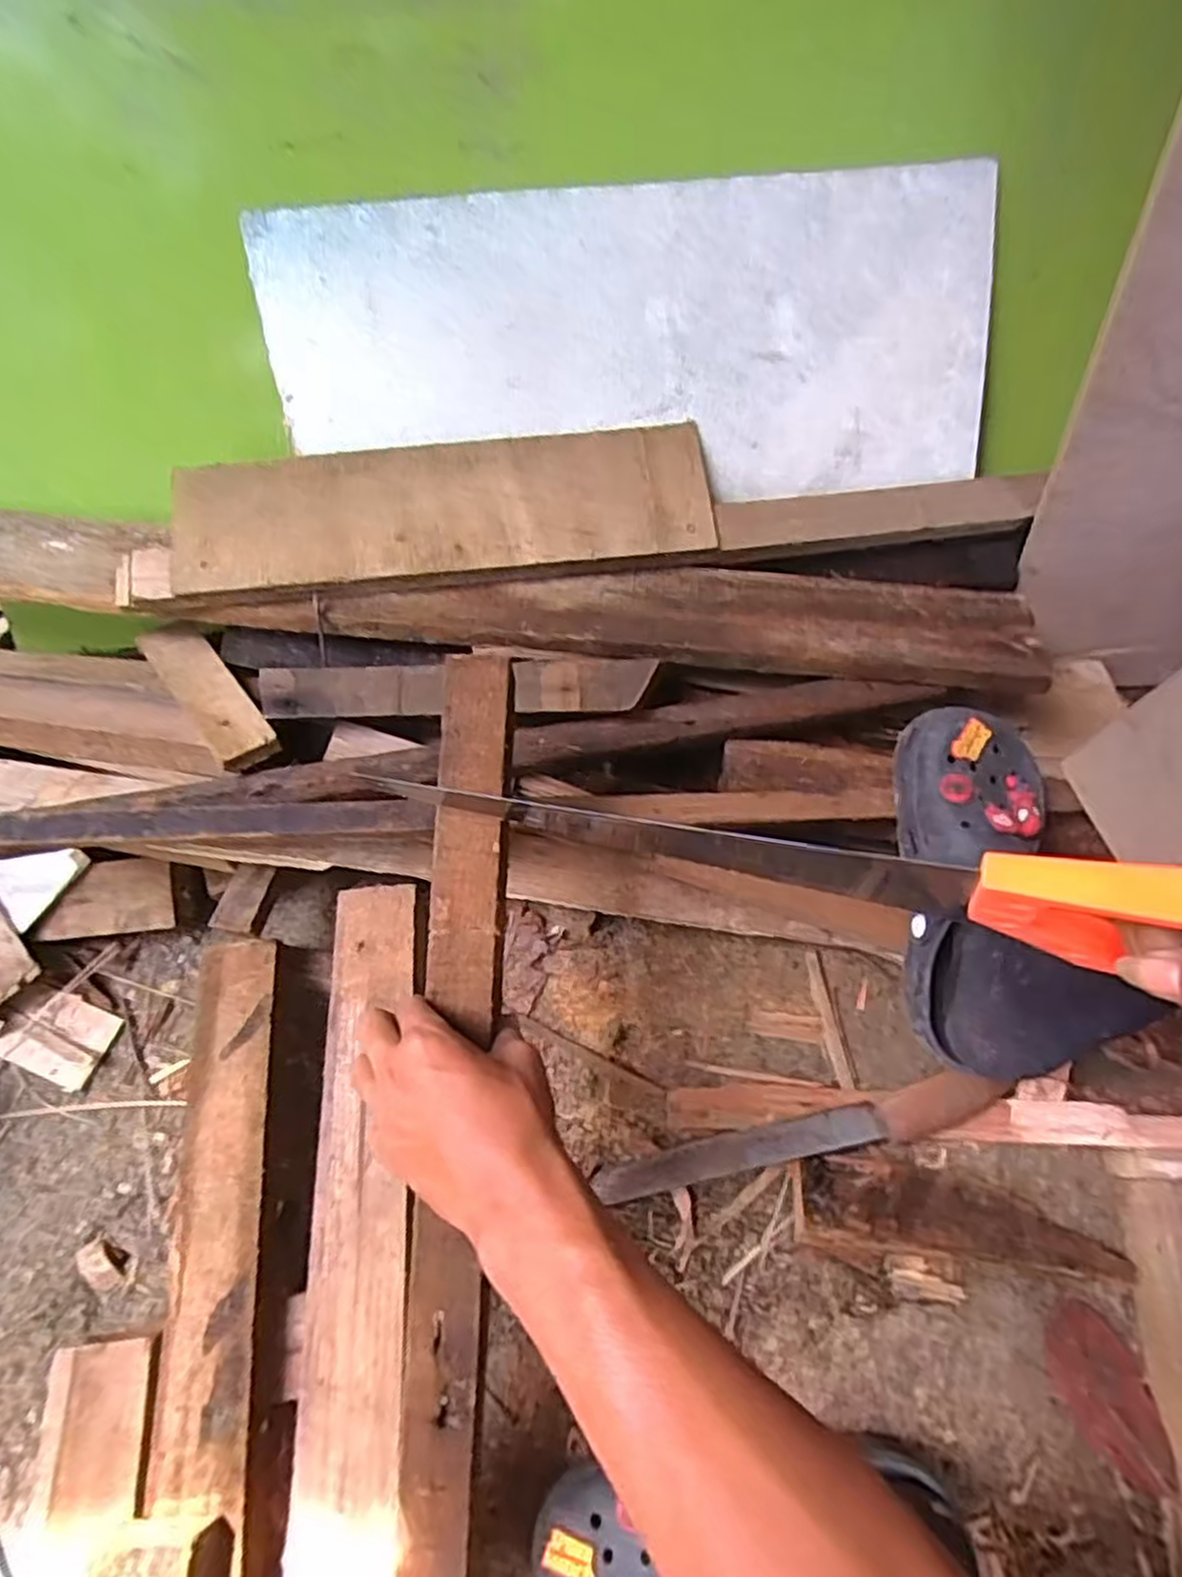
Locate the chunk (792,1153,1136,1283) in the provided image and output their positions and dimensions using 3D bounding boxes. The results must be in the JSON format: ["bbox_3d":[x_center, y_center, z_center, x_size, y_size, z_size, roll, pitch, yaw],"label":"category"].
[{"bbox_3d":[0.261,0.309,0.560,0.218,0.031,0.062,4,62,4],"label":"chunk"}]

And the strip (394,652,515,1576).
[{"bbox_3d":[-0.075,0.194,0.416,0.039,0.009,0.538,3,85,4],"label":"strip"}]

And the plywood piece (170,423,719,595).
[{"bbox_3d":[-0.114,-0.233,0.623,0.426,0.010,0.114,-7,80,-7],"label":"plywood piece"}]

